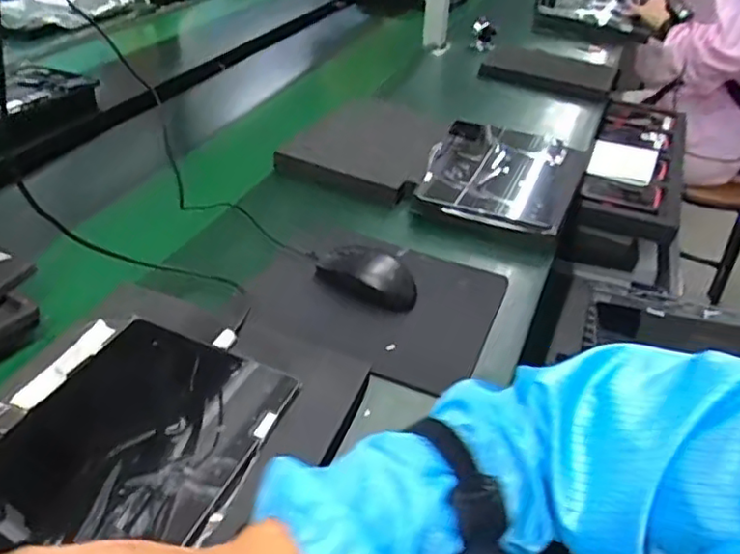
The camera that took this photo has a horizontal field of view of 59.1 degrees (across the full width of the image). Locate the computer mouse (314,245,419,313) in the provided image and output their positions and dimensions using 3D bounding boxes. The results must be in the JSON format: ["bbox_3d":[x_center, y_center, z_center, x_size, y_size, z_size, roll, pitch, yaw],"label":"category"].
[{"bbox_3d":[-0.001,-0.004,0.708,0.116,0.045,0.055,18,39,19],"label":"computer mouse"}]

